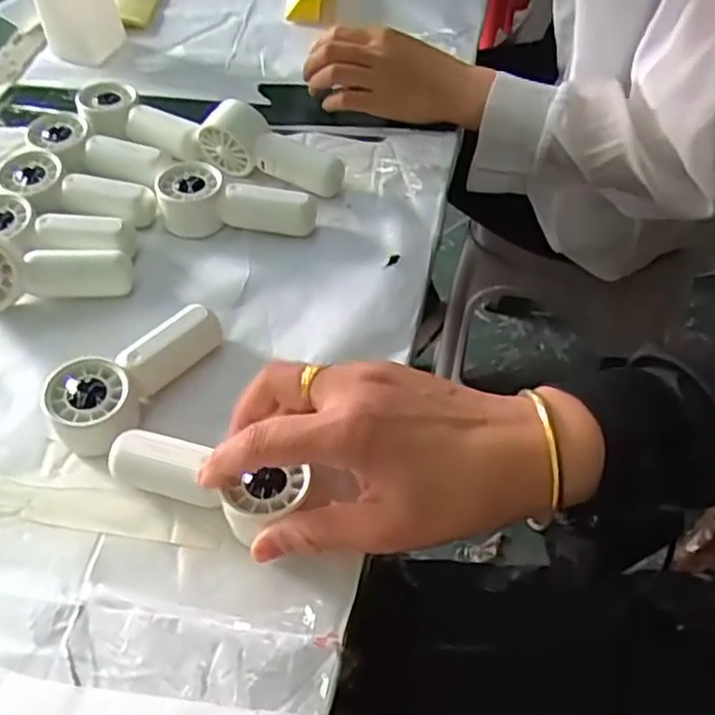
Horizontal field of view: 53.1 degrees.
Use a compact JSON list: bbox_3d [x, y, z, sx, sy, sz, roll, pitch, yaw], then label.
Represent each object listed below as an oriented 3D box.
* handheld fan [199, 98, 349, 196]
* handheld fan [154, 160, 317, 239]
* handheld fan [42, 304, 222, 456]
[{"bbox_3d":[-0.065,-0.152,0.538,0.112,0.051,0.033,21,54,-3],"label":"handheld fan"},{"bbox_3d":[-0.084,-0.111,0.504,0.109,0.032,0.044,0,52,3],"label":"handheld fan"},{"bbox_3d":[-0.130,0.007,0.413,0.037,0.033,0.105,30,59,24],"label":"handheld fan"}]

